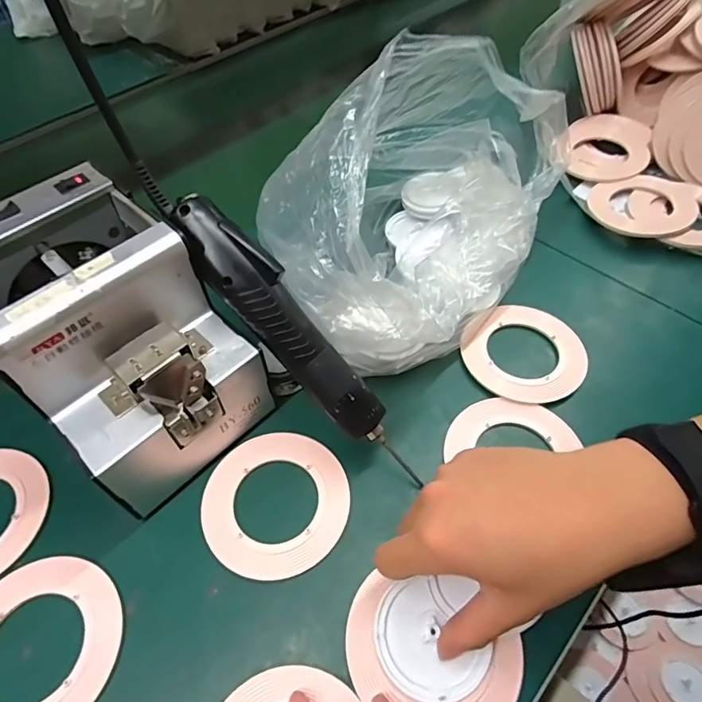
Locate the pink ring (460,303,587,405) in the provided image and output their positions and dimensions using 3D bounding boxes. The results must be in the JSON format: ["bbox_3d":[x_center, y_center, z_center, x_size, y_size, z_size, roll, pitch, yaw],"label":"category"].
[{"bbox_3d":[0.148,0.000,0.411,0.101,0.007,0.097,-1,53,2],"label":"pink ring"}]

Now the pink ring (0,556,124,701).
[{"bbox_3d":[-0.192,0.178,0.291,0.099,0.007,0.098,-1,53,2],"label":"pink ring"}]

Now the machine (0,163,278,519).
[{"bbox_3d":[-0.162,-0.007,0.338,0.125,0.147,0.169,-39,62,-23],"label":"machine"}]

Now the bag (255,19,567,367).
[{"bbox_3d":[0.058,-0.126,0.390,0.191,0.192,0.278,18,56,14],"label":"bag"}]

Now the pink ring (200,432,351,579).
[{"bbox_3d":[-0.053,0.105,0.342,0.103,0.004,0.098,-1,53,2],"label":"pink ring"}]

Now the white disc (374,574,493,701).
[{"bbox_3d":[0.047,0.168,0.283,0.063,0.014,0.062,0,56,0],"label":"white disc"}]

